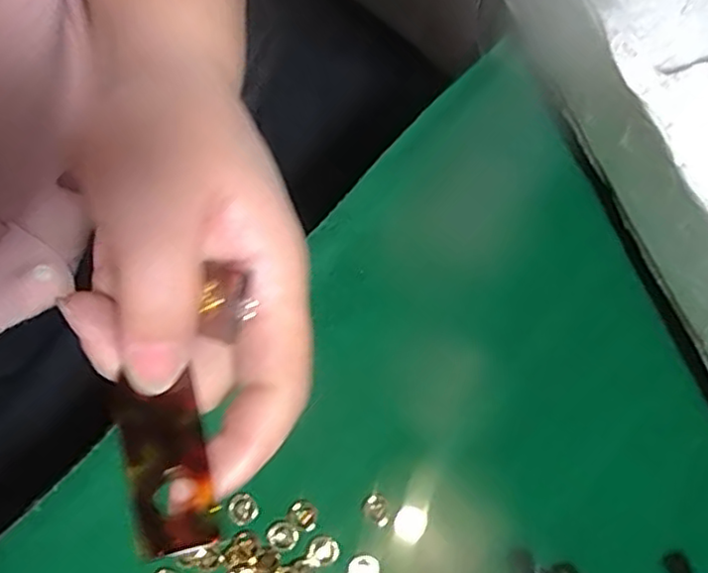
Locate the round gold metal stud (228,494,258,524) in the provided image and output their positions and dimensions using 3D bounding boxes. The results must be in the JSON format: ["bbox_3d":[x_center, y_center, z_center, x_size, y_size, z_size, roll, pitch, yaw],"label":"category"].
[{"bbox_3d":[-0.047,0.095,0.272,0.011,0.005,0.013,-33,81,-7],"label":"round gold metal stud"}]

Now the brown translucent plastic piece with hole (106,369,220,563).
[{"bbox_3d":[-0.048,0.045,0.164,0.019,0.007,0.045,-20,70,-5],"label":"brown translucent plastic piece with hole"}]

